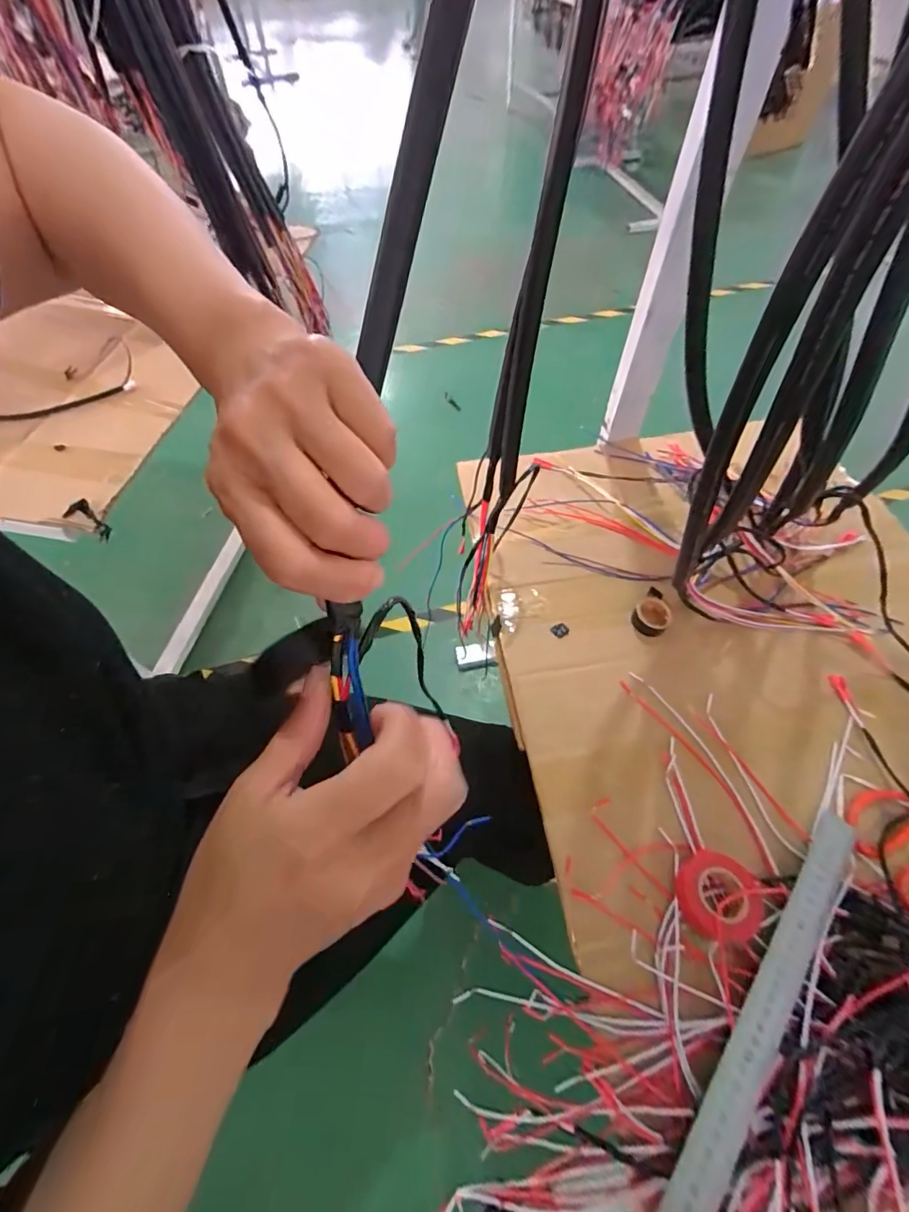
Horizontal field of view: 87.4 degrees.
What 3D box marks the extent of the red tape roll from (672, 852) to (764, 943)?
[{"bbox_3d":[0.207,0.227,0.375,0.059,0.026,0.058,-1,58,1],"label":"red tape roll"}]

